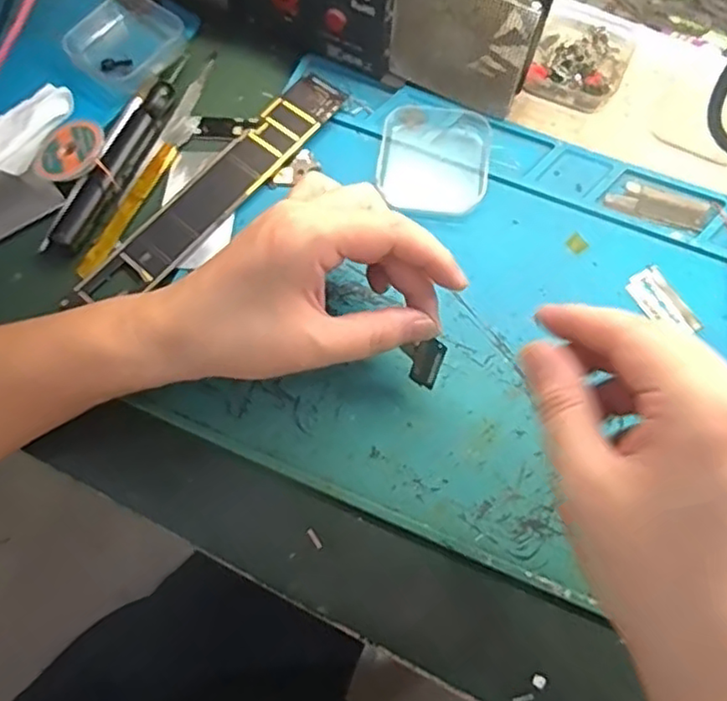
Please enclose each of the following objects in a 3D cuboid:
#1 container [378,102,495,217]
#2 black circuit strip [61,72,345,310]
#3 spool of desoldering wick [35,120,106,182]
[{"bbox_3d":[0.042,-0.114,0.392,0.064,0.011,0.070,8,72,4],"label":"container"},{"bbox_3d":[-0.087,-0.092,0.387,0.036,0.005,0.197,39,76,13],"label":"black circuit strip"},{"bbox_3d":[-0.175,-0.118,0.393,0.044,0.011,0.039,-36,74,-10],"label":"spool of desoldering wick"}]

